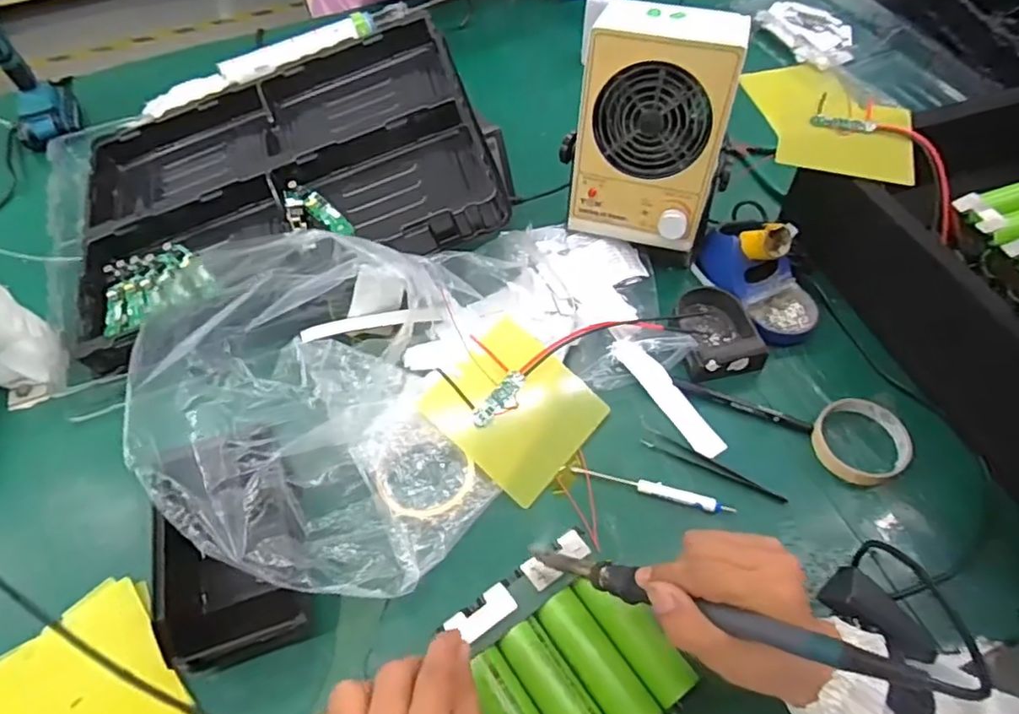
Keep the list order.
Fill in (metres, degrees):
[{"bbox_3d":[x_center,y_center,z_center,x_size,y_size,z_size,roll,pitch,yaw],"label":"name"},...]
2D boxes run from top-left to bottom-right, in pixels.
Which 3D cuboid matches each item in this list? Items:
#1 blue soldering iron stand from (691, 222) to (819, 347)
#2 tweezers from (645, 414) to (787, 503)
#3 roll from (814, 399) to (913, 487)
[{"bbox_3d":[0.284,-0.096,0.657,0.096,0.083,0.149,-23,58,-12],"label":"blue soldering iron stand"},{"bbox_3d":[0.188,0.102,0.568,0.139,0.006,0.022,27,62,19],"label":"tweezers"},{"bbox_3d":[0.334,0.078,0.573,0.085,0.015,0.080,-1,56,2],"label":"roll"}]

